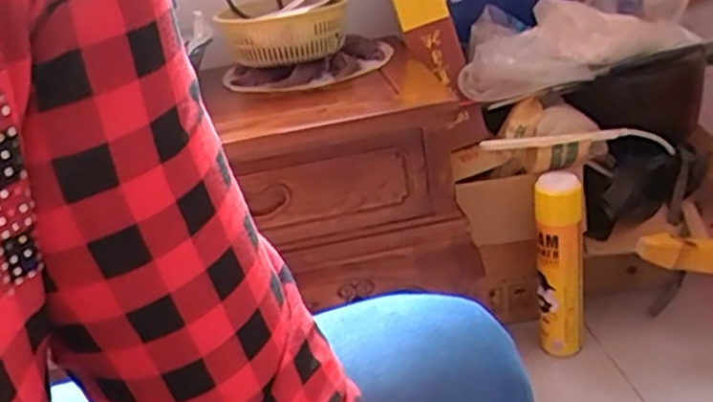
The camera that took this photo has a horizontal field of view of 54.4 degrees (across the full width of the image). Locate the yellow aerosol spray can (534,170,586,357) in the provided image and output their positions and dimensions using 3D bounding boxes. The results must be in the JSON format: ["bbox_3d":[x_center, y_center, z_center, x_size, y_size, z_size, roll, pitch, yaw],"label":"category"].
[{"bbox_3d":[0.307,0.102,1.052,0.069,0.279,0.076,0,27,16],"label":"yellow aerosol spray can"}]

